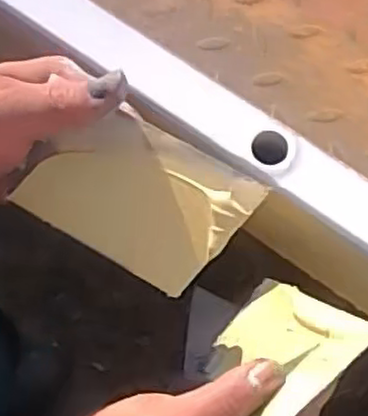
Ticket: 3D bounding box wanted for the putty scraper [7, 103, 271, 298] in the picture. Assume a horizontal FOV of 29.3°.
[{"bbox_3d":[-0.026,-0.007,0.370,0.114,0.006,0.074,31,103,14],"label":"putty scraper"}]

